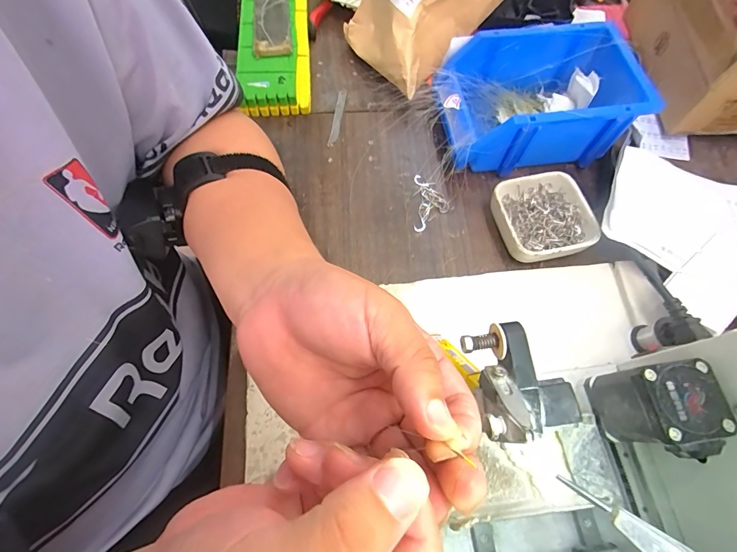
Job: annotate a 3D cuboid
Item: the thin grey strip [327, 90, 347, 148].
[{"bbox_3d":[-0.035,-0.177,0.420,0.010,0.004,0.079,9,69,-1],"label":"thin grey strip"}]

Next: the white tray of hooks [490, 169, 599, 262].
[{"bbox_3d":[0.164,-0.052,0.355,0.085,0.031,0.086,-11,68,-5],"label":"white tray of hooks"}]

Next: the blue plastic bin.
[{"bbox_3d":[0.167,-0.179,0.380,0.191,0.072,0.125,-7,67,-5],"label":"blue plastic bin"}]

